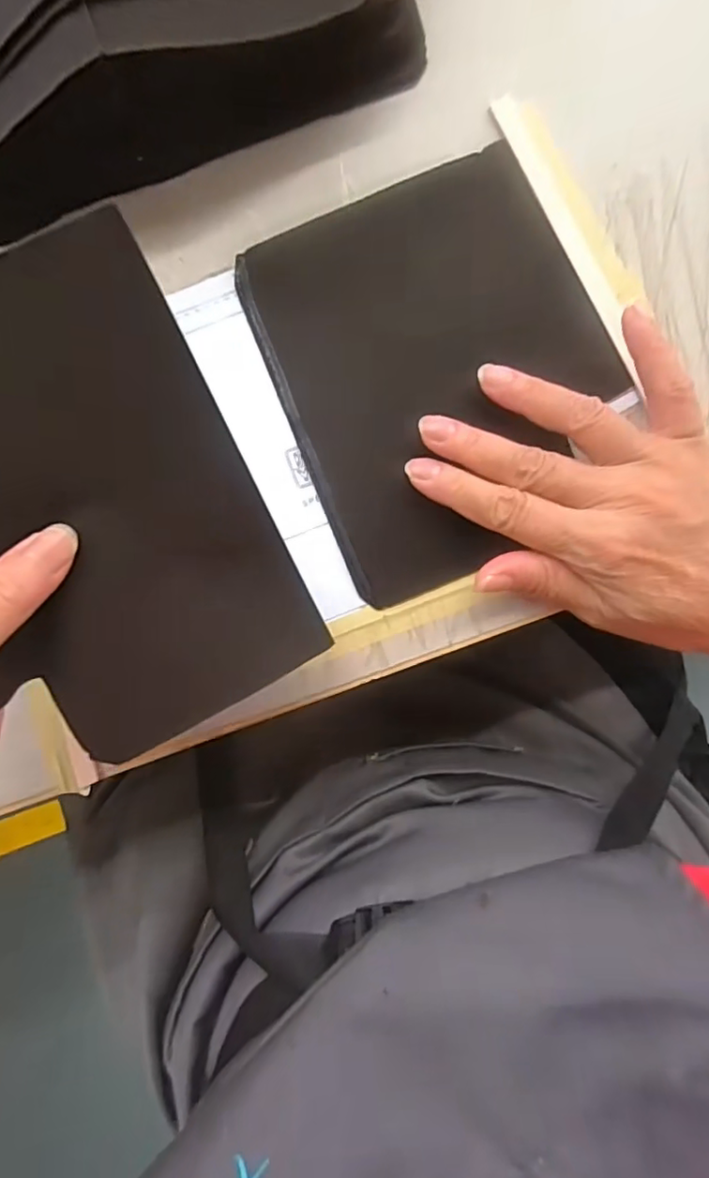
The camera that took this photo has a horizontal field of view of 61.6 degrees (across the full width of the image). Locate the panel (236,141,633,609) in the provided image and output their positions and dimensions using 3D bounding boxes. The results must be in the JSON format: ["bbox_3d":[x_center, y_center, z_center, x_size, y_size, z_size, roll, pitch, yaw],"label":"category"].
[{"bbox_3d":[0.040,-0.096,0.275,0.143,0.015,0.171,-23,95,-1],"label":"panel"}]

